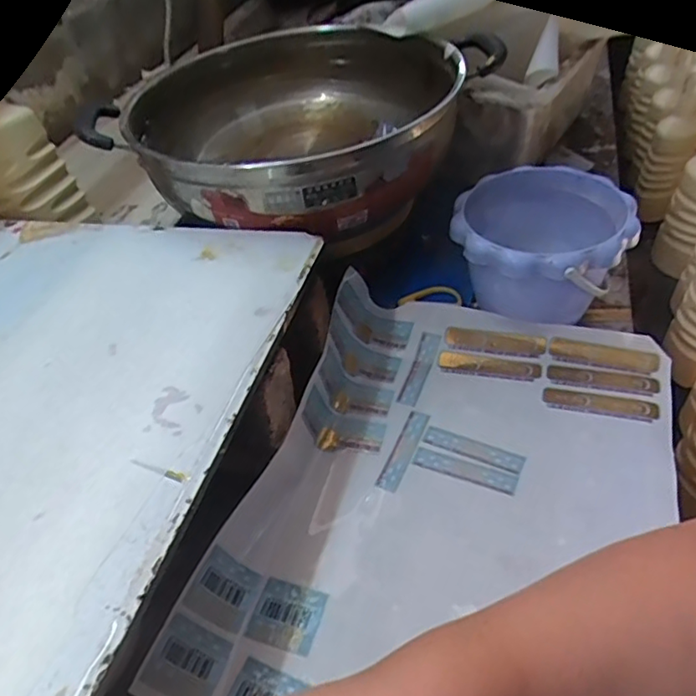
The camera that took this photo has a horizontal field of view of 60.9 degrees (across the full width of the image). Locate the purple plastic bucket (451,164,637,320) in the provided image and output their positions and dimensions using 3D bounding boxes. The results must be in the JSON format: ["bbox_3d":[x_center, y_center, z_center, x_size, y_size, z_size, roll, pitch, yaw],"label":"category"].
[{"bbox_3d":[0.180,-0.088,0.578,0.162,0.126,0.157,-3,45,3],"label":"purple plastic bucket"}]

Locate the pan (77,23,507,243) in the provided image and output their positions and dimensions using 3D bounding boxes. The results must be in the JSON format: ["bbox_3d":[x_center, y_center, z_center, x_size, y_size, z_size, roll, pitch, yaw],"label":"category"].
[{"bbox_3d":[-0.051,-0.231,0.593,0.317,0.087,0.301,-4,46,4],"label":"pan"}]

